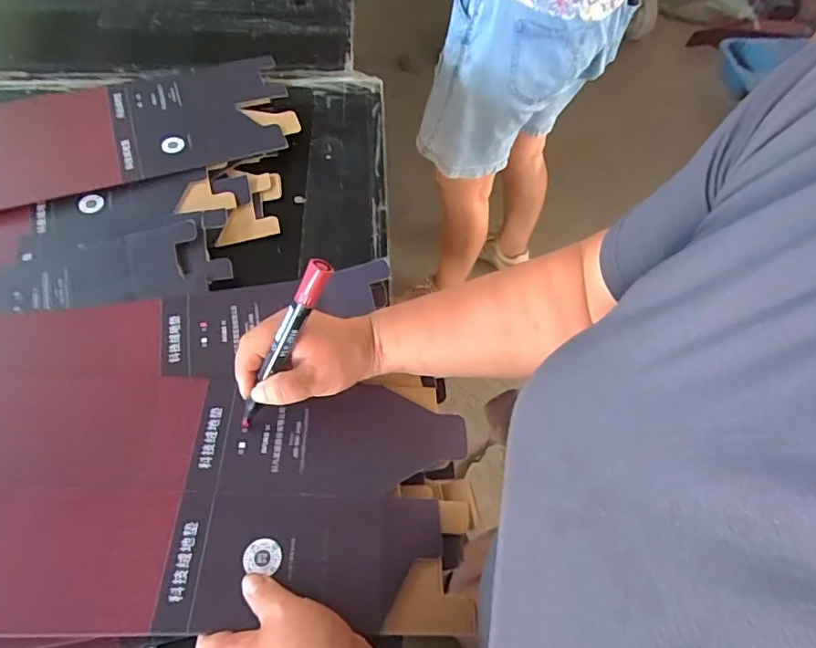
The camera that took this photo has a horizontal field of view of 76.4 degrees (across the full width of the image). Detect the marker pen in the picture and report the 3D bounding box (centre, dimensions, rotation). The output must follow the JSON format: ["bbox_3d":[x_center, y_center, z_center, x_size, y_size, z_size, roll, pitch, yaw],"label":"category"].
[{"bbox_3d":[-0.097,0.020,0.401,0.014,0.164,0.014,-4,43,-50],"label":"marker pen"}]

